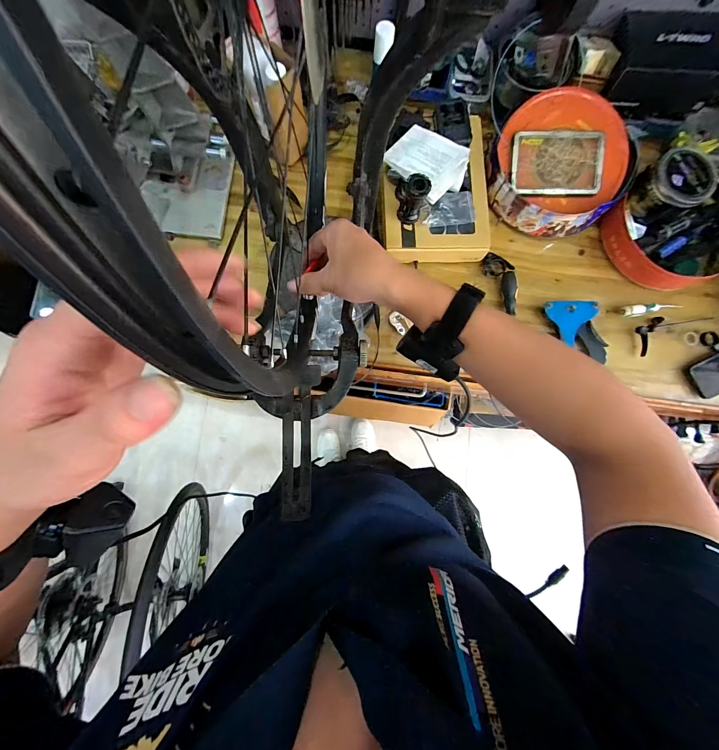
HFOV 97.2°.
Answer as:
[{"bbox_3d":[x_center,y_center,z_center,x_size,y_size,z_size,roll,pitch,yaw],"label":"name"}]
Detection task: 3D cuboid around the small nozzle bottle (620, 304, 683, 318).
[{"bbox_3d":[0.632,-0.143,0.692,0.124,0.023,0.024,-8,83,-3],"label":"small nozzle bottle"}]

